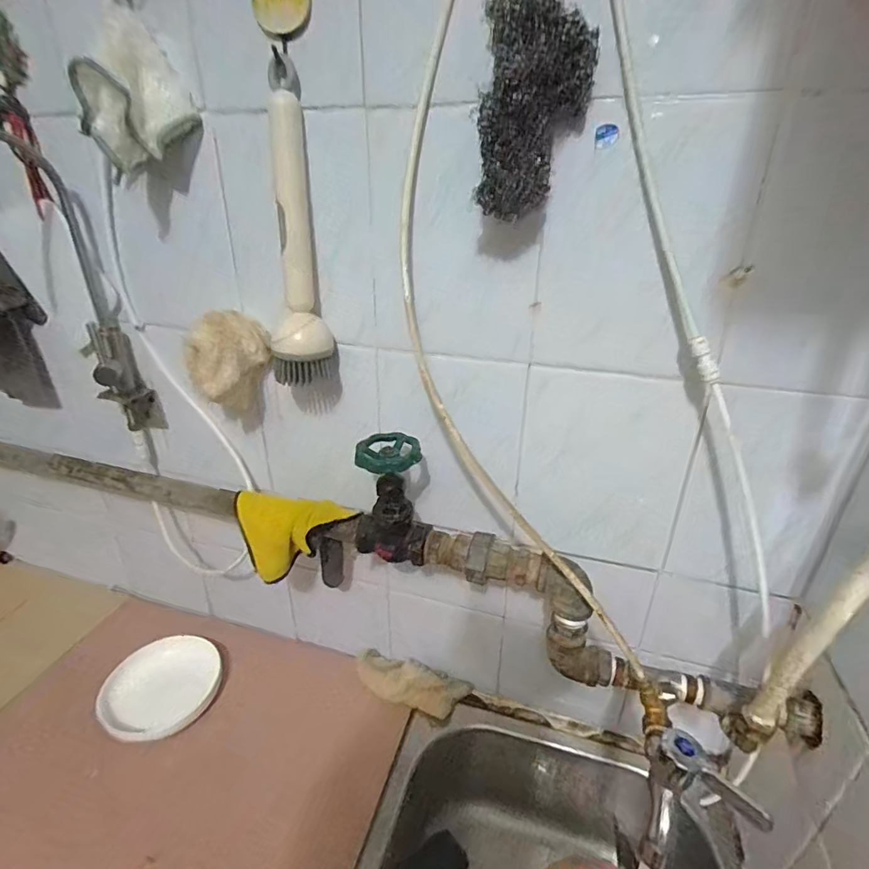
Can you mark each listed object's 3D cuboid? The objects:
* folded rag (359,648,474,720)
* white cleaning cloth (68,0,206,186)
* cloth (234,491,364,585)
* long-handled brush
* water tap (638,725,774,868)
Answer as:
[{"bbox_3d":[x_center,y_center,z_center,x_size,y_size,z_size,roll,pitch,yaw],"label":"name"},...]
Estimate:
[{"bbox_3d":[-0.034,0.333,0.664,0.155,0.041,0.050,9,29,16],"label":"folded rag"},{"bbox_3d":[-0.257,-0.293,0.425,0.046,0.112,0.088,20,33,33],"label":"white cleaning cloth"},{"bbox_3d":[-0.156,0.112,0.543,0.135,0.102,0.037,8,28,14],"label":"cloth"},{"bbox_3d":[-0.129,-0.172,0.441,0.053,0.259,0.037,-8,29,-15],"label":"long-handled brush"},{"bbox_3d":[0.187,0.263,0.355,0.064,0.073,0.060,7,28,12],"label":"water tap"}]

